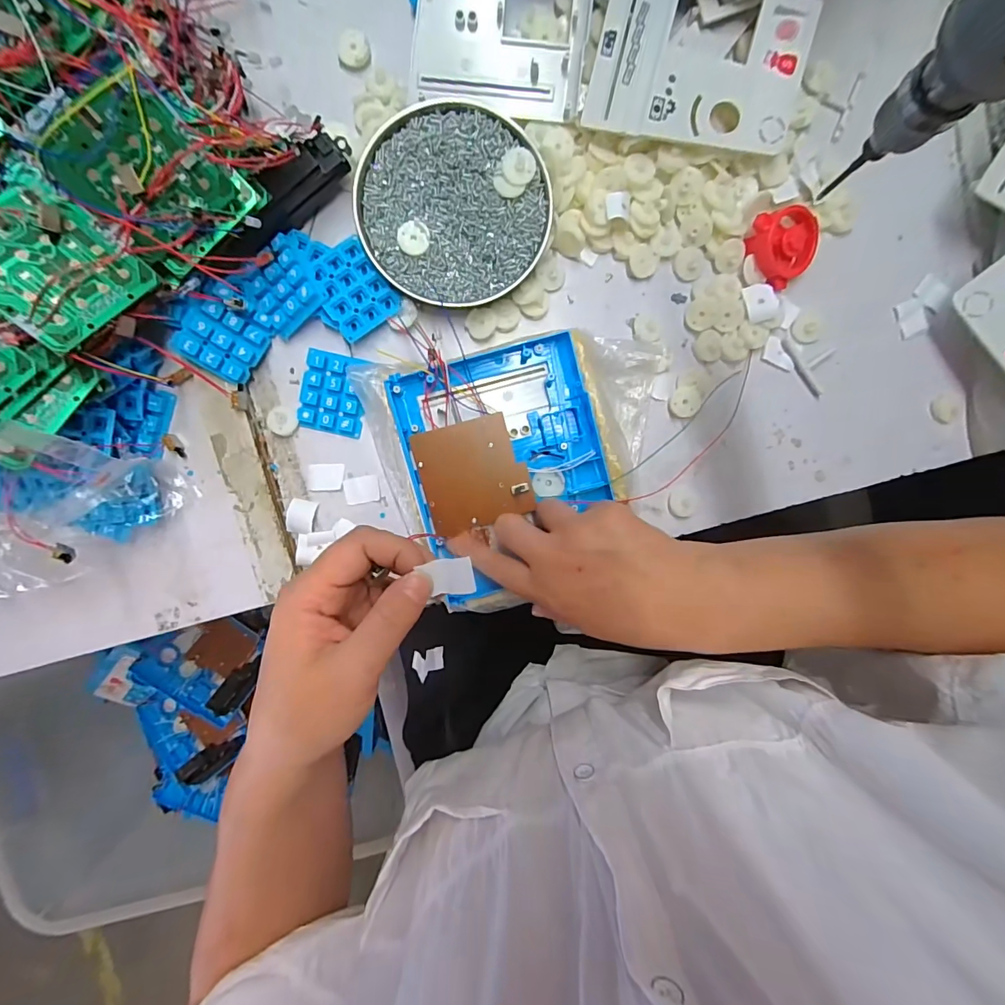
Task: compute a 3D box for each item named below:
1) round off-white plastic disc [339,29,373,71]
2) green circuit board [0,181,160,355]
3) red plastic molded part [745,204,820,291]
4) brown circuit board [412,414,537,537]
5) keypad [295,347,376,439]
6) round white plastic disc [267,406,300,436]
[{"bbox_3d":[-0.106,-0.327,0.331,0.023,0.008,0.026,3,97,-5],"label":"round off-white plastic disc"},{"bbox_3d":[-0.247,-0.130,0.252,0.069,0.009,0.070,45,66,-31],"label":"green circuit board"},{"bbox_3d":[0.211,-0.194,0.341,0.050,0.014,0.053,-1,97,-4],"label":"red plastic molded part"},{"bbox_3d":[-0.020,-0.019,0.322,0.072,0.011,0.073,-15,98,-2],"label":"brown circuit board"},{"bbox_3d":[-0.128,-0.083,0.350,0.048,0.010,0.059,11,96,-6],"label":"keypad"},{"bbox_3d":[-0.167,-0.062,0.351,0.024,0.004,0.022,-1,97,-4],"label":"round white plastic disc"}]

